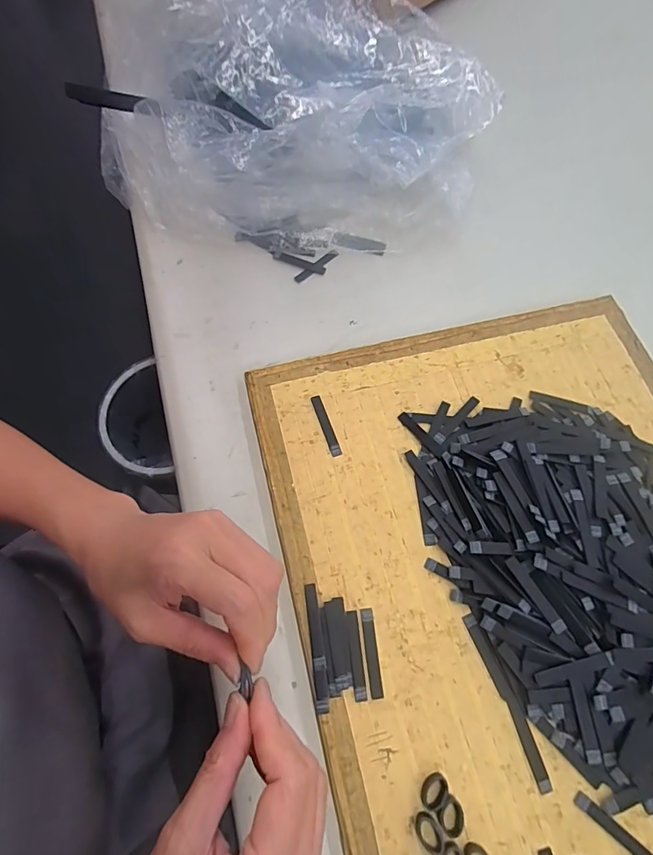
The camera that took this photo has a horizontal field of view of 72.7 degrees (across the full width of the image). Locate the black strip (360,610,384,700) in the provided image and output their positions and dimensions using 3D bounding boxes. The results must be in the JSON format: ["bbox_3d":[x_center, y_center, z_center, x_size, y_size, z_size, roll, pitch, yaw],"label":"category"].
[{"bbox_3d":[0.034,0.169,0.332,0.009,0.004,0.060,-6,68,-2],"label":"black strip"}]

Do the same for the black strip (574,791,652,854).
[{"bbox_3d":[0.193,0.267,0.291,0.060,0.004,0.009,37,73,13],"label":"black strip"}]

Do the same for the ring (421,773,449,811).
[{"bbox_3d":[0.073,0.245,0.299,0.021,0.009,0.014,-40,74,-15],"label":"ring"}]

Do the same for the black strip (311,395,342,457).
[{"bbox_3d":[0.000,-0.002,0.400,0.010,0.004,0.060,-18,69,-7],"label":"black strip"}]

